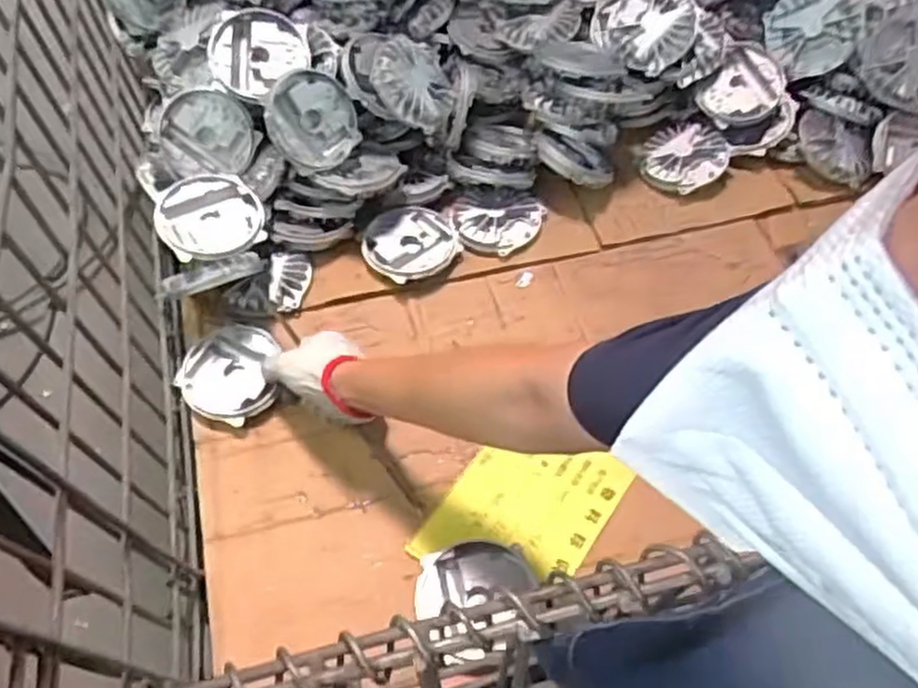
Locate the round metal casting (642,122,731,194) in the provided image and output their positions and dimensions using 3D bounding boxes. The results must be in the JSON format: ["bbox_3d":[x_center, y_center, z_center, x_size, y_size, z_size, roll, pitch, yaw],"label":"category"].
[{"bbox_3d":[0.278,-0.230,0.930,0.097,0.027,0.097,34,83,12],"label":"round metal casting"}]

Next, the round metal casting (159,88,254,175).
[{"bbox_3d":[-0.293,-0.246,0.865,0.107,0.089,0.024,-1,18,1],"label":"round metal casting"}]

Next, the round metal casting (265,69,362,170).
[{"bbox_3d":[-0.169,-0.249,0.842,0.101,0.103,0.030,-45,29,-22],"label":"round metal casting"}]

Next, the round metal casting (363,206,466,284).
[{"bbox_3d":[-0.056,-0.118,0.870,0.106,0.022,0.092,-32,64,-17],"label":"round metal casting"}]

